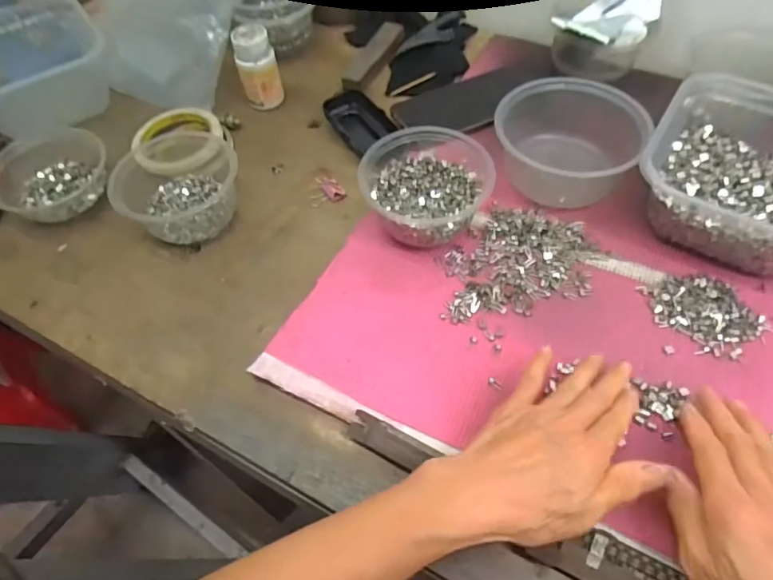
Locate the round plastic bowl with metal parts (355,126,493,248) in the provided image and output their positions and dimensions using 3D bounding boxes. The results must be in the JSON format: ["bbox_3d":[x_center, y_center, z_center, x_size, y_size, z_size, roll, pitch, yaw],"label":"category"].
[{"bbox_3d":[0.032,-0.101,0.484,0.114,0.057,0.122,-2,59,3],"label":"round plastic bowl with metal parts"}]

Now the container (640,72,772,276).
[{"bbox_3d":[0.318,-0.098,0.455,0.169,0.072,0.158,27,64,21],"label":"container"}]

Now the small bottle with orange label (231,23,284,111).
[{"bbox_3d":[-0.147,-0.254,0.594,0.045,0.080,0.042,-17,58,-6],"label":"small bottle with orange label"}]

